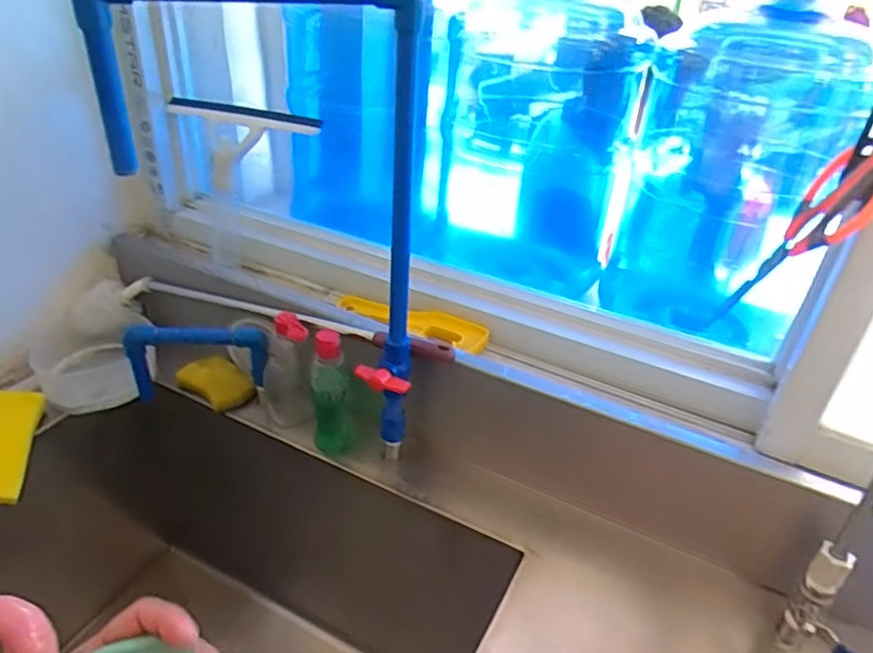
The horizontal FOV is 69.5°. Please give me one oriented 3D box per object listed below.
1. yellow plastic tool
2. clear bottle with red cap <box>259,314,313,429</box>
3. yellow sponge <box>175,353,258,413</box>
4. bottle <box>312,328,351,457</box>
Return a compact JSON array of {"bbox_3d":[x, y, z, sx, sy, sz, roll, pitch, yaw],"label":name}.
[{"bbox_3d":[-0.036,-0.011,0.801,0.207,0.034,0.057,19,36,21],"label":"yellow plastic tool"},{"bbox_3d":[-0.194,0.059,0.825,0.069,0.165,0.051,-6,35,-15],"label":"clear bottle with red cap"},{"bbox_3d":[-0.306,0.077,0.887,0.103,0.029,0.079,25,39,28],"label":"yellow sponge"},{"bbox_3d":[-0.131,0.084,0.774,0.051,0.162,0.044,-3,34,-11],"label":"bottle"}]

